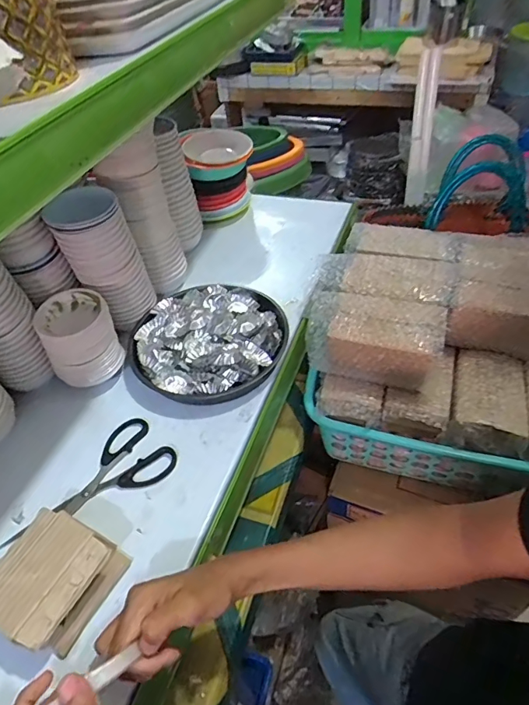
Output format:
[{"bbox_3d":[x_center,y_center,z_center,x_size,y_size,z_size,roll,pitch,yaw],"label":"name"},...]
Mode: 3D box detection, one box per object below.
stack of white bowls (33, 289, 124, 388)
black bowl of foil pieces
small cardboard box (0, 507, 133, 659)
[{"bbox_3d":[-0.241,-0.015,0.618,0.088,0.106,0.084,-23,48,-15],"label":"stack of white bowls"},{"bbox_3d":[-0.078,-0.018,0.639,0.209,0.046,0.200,-4,46,4],"label":"black bowl of foil pieces"},{"bbox_3d":[-0.200,0.212,0.435,0.095,0.056,0.099,19,51,23],"label":"small cardboard box"}]

